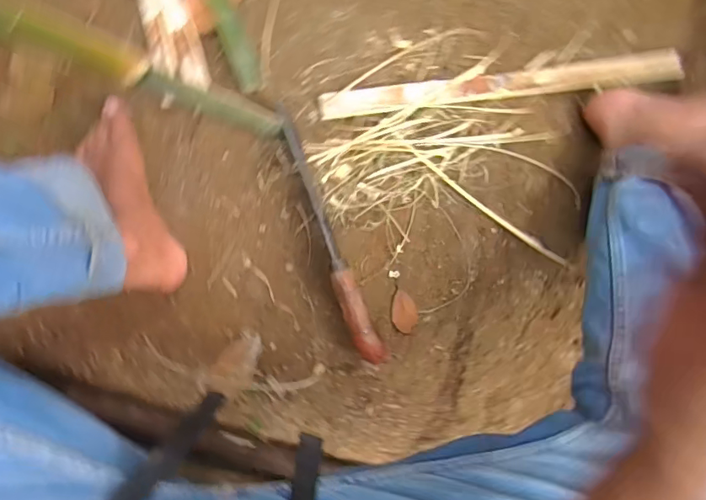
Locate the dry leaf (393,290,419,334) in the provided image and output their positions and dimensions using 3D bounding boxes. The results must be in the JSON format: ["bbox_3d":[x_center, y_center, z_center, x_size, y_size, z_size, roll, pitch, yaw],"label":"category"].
[{"bbox_3d":[0.068,0.081,0.633,0.031,0.010,0.054,0,89,-4],"label":"dry leaf"}]

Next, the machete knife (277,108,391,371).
[{"bbox_3d":[-0.032,-0.012,0.607,0.033,0.055,0.336,-23,92,-2],"label":"machete knife"}]

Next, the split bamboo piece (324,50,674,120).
[{"bbox_3d":[0.203,-0.219,0.644,0.488,0.018,0.040,-9,90,-4],"label":"split bamboo piece"}]

